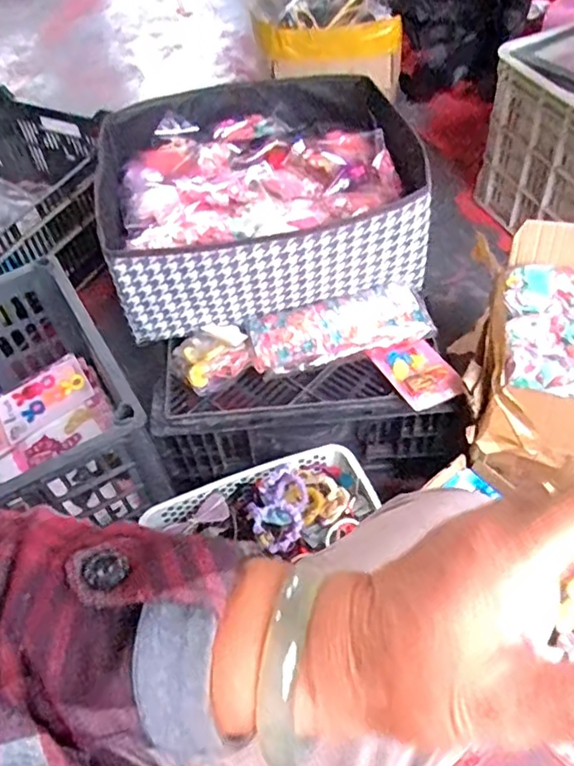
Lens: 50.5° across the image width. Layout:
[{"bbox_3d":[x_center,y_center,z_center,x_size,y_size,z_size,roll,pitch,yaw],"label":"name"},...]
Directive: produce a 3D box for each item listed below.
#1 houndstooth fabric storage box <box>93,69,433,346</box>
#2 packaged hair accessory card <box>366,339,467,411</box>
[{"bbox_3d":[-0.046,-0.266,0.857,0.401,0.144,0.380,-9,52,-2],"label":"houndstooth fabric storage box"},{"bbox_3d":[0.163,-0.013,0.761,0.075,0.016,0.102,-23,54,-12],"label":"packaged hair accessory card"}]

